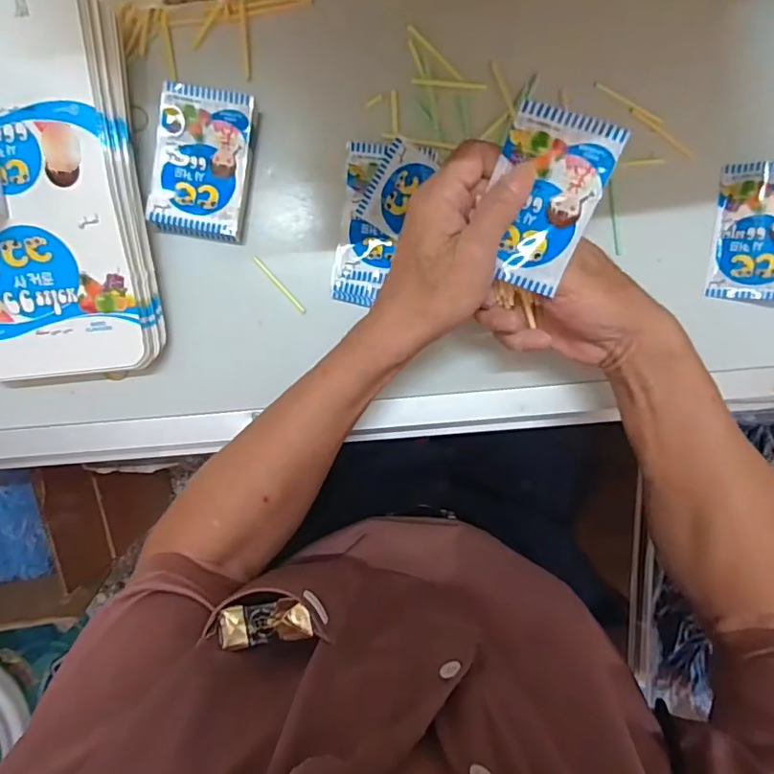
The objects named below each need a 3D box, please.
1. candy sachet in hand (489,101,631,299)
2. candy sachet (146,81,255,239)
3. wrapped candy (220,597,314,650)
[{"bbox_3d":[0.094,-0.108,0.326,0.062,0.024,0.097,14,96,-2],"label":"candy sachet in hand"},{"bbox_3d":[-0.143,-0.171,0.421,0.070,0.015,0.106,9,96,-1],"label":"candy sachet"},{"bbox_3d":[-0.065,0.127,0.296,0.050,0.015,0.022,-14,88,12],"label":"wrapped candy"}]

